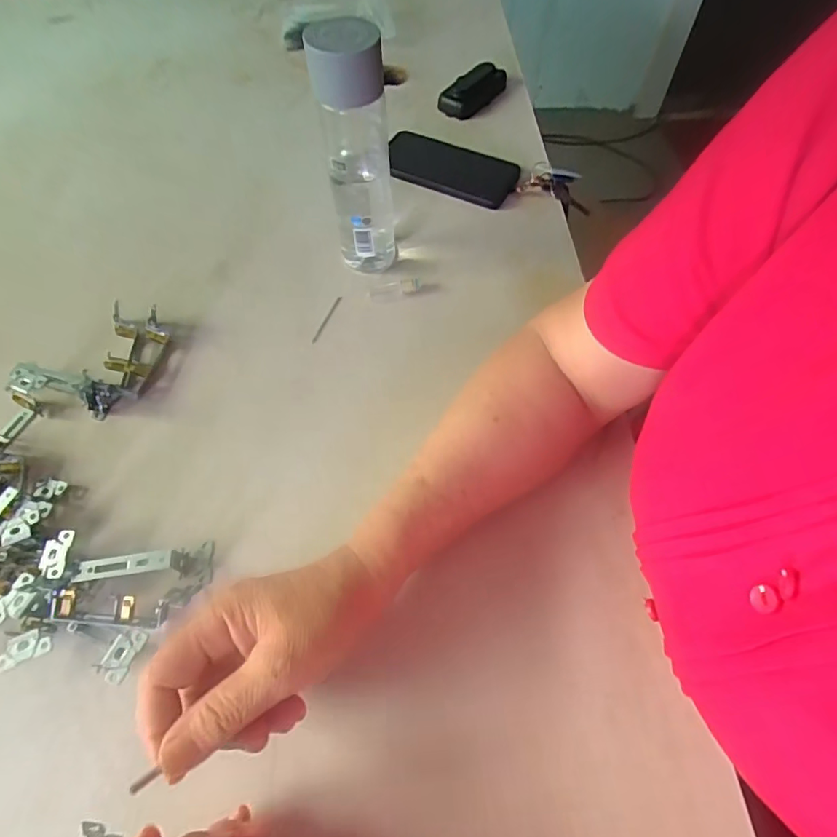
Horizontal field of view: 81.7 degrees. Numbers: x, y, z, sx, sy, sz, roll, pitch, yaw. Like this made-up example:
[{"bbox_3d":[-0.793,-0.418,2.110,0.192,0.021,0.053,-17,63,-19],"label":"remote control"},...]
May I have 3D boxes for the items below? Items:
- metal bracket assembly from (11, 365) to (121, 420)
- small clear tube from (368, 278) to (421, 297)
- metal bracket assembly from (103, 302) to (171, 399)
[{"bbox_3d":[-0.305,-0.026,0.423,0.091,0.027,0.031,12,60,9],"label":"metal bracket assembly"},{"bbox_3d":[-0.025,-0.132,0.491,0.052,0.013,0.017,-7,59,-3],"label":"small clear tube"},{"bbox_3d":[-0.258,-0.062,0.439,0.047,0.029,0.090,-5,59,-1],"label":"metal bracket assembly"}]

